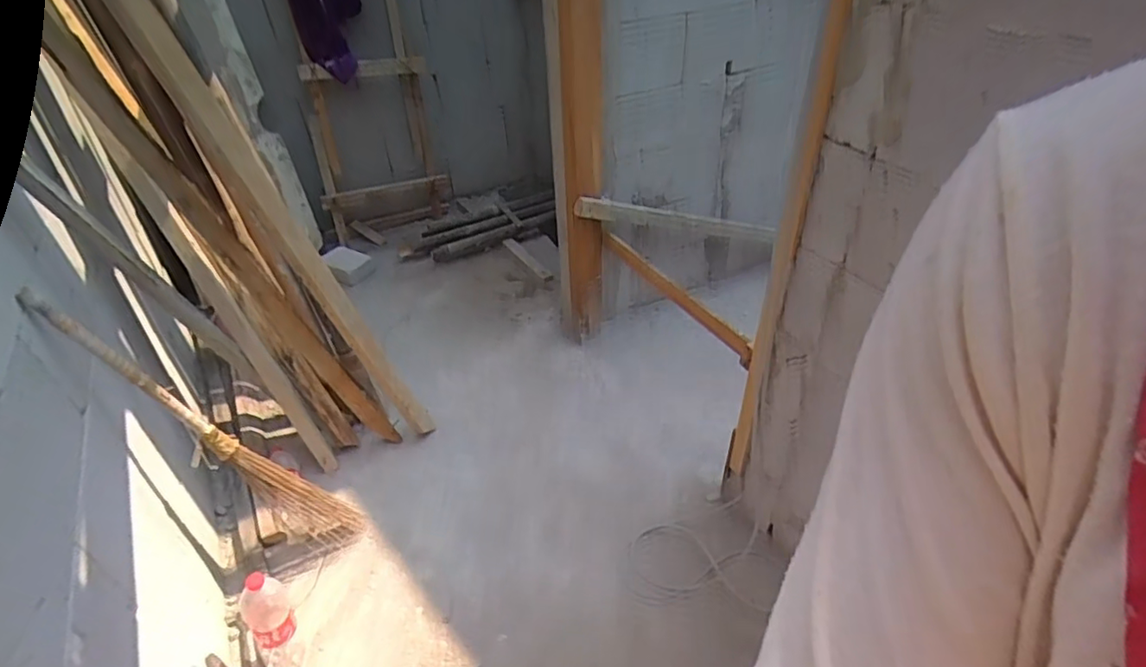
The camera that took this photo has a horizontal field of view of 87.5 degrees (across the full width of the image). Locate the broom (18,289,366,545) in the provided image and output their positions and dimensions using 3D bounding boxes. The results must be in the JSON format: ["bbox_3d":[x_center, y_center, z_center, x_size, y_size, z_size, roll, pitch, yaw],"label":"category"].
[{"bbox_3d":[-0.805,0.243,1.357,0.118,0.920,0.077,-25,39,7],"label":"broom"}]

